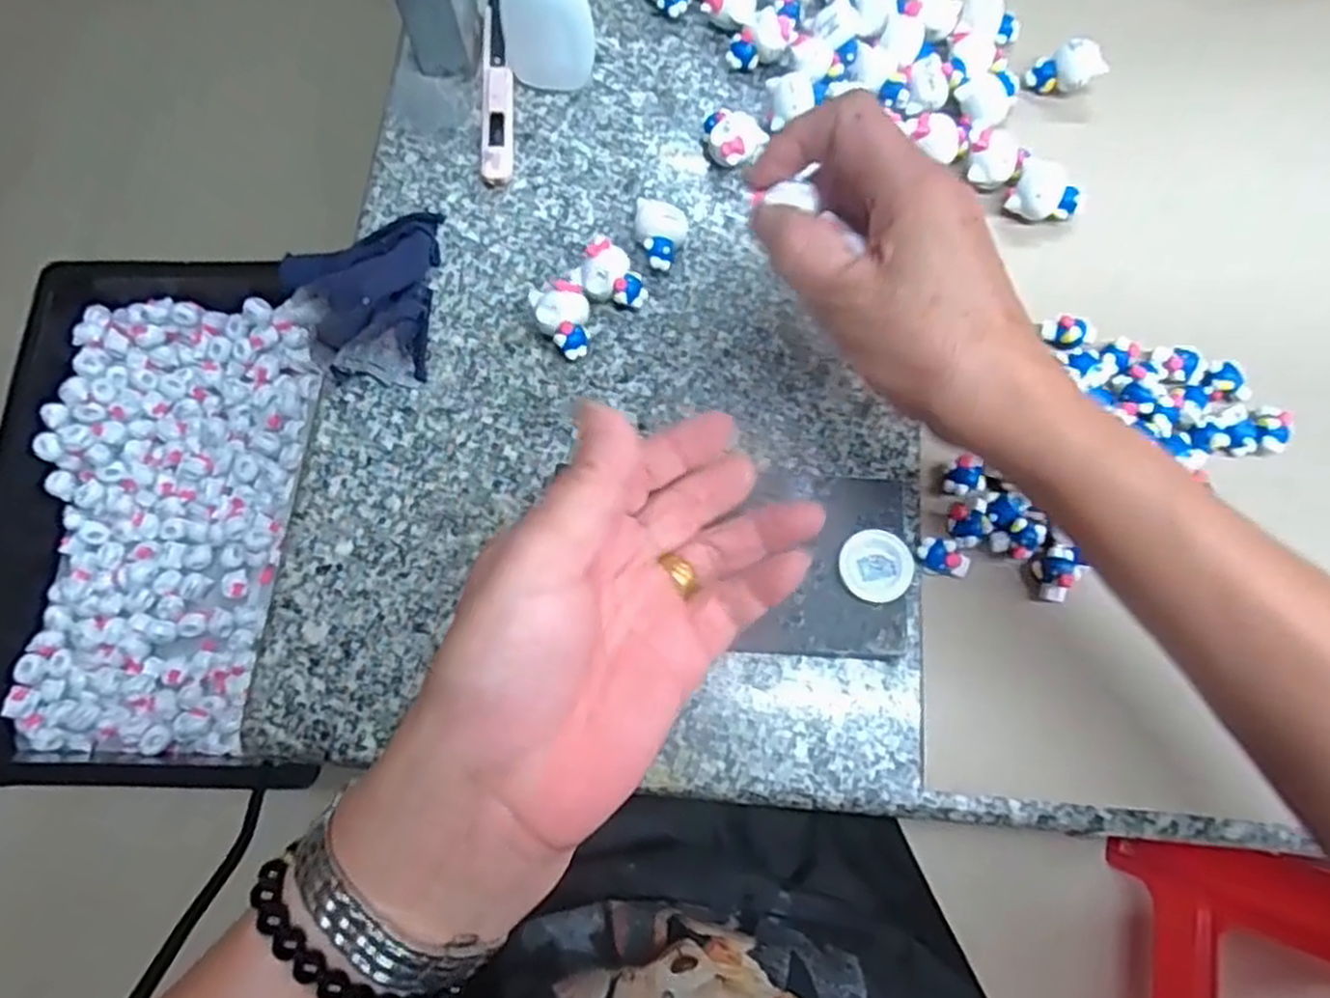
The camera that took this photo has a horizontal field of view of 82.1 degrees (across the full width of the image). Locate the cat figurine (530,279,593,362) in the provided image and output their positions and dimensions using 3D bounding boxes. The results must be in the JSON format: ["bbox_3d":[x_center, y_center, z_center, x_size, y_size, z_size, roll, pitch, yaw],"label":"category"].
[{"bbox_3d":[-0.046,-0.083,0.358,0.024,0.020,0.033,-22,75,-6],"label":"cat figurine"}]

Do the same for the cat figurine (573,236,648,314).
[{"bbox_3d":[-0.025,-0.105,0.363,0.032,0.023,0.026,25,76,7],"label":"cat figurine"}]

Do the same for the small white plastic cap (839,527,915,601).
[{"bbox_3d":[0.086,0.027,0.309,0.029,0.004,0.028,-1,78,5],"label":"small white plastic cap"}]

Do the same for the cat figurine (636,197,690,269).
[{"bbox_3d":[-0.001,-0.126,0.370,0.024,0.021,0.030,2,74,1],"label":"cat figurine"}]

